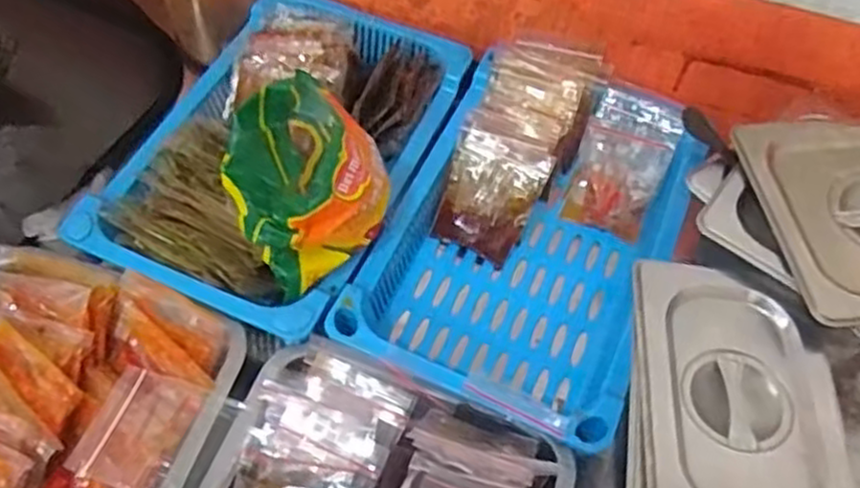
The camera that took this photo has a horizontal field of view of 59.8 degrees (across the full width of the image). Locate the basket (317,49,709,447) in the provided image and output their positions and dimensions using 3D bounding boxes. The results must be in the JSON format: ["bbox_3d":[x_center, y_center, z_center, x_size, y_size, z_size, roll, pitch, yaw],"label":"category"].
[{"bbox_3d":[0.077,-0.005,0.572,0.195,0.063,0.291,22,59,11],"label":"basket"}]

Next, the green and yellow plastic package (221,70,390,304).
[{"bbox_3d":[-0.091,-0.049,0.503,0.090,0.105,0.110,-34,65,-22],"label":"green and yellow plastic package"}]

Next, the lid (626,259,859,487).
[{"bbox_3d":[0.174,0.092,0.424,0.115,0.019,0.170,10,57,3],"label":"lid"}]

